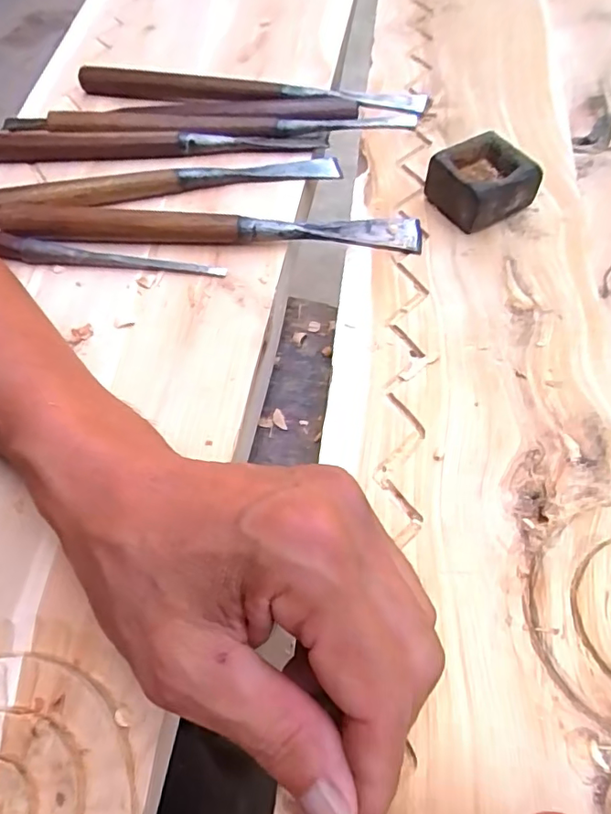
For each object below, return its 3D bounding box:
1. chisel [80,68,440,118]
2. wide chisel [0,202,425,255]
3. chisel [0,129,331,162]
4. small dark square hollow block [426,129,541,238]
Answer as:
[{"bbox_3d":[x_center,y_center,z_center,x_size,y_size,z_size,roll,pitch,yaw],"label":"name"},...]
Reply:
[{"bbox_3d":[-0.046,-0.231,0.396,0.265,0.014,0.025,9,60,8],"label":"chisel"},{"bbox_3d":[-0.057,-0.108,0.321,0.248,0.016,0.021,3,59,4],"label":"wide chisel"},{"bbox_3d":[-0.112,-0.184,0.368,0.252,0.017,0.019,-2,59,2],"label":"chisel"},{"bbox_3d":[0.103,-0.133,0.318,0.046,0.032,0.047,-29,62,-14],"label":"small dark square hollow block"}]

